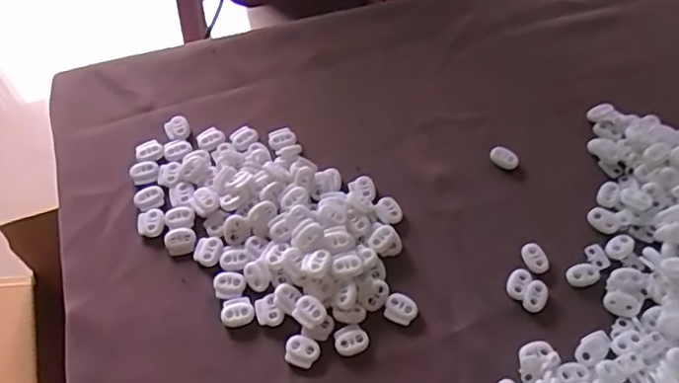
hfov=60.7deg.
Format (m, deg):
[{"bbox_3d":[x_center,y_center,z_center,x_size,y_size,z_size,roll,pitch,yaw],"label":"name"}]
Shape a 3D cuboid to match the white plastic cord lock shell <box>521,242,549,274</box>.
[{"bbox_3d":[0.140,0.048,0.414,0.016,0.005,0.021,-21,61,-11],"label":"white plastic cord lock shell"}]

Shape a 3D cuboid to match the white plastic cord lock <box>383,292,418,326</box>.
[{"bbox_3d":[0.042,0.081,0.397,0.021,0.008,0.019,20,62,13],"label":"white plastic cord lock"}]

